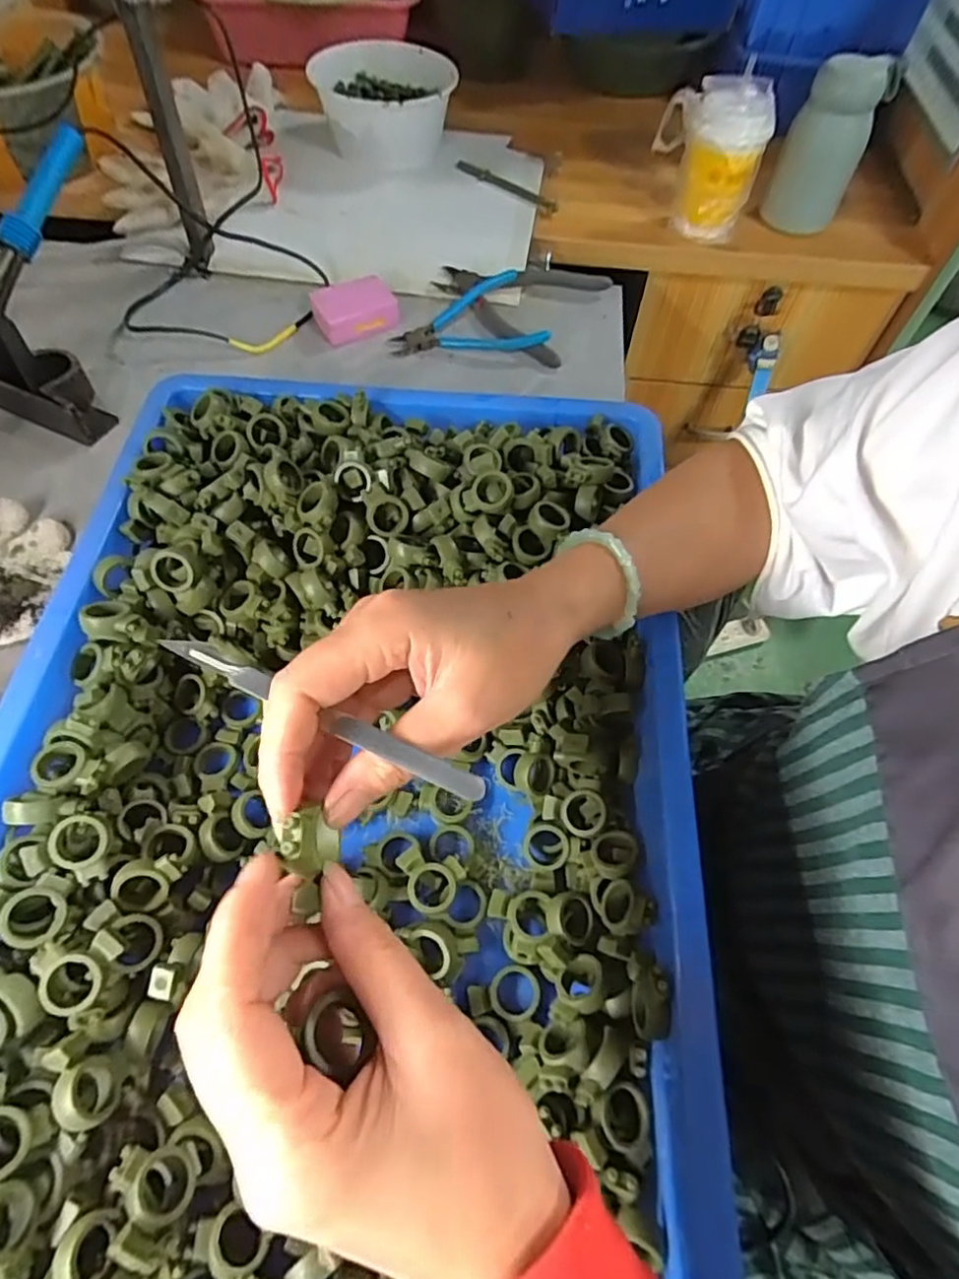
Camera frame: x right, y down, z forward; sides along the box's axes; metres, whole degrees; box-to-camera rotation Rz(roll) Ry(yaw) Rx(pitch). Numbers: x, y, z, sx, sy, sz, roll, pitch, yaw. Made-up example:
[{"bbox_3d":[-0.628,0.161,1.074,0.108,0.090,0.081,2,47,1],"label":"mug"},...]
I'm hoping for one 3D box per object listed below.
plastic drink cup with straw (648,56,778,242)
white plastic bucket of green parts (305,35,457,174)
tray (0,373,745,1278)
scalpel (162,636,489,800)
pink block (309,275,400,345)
[{"bbox_3d":[0.242,-0.516,0.670,0.107,0.134,0.085,14,60,5],"label":"plastic drink cup with straw"},{"bbox_3d":[-0.121,-0.663,0.777,0.173,0.076,0.183,1,60,-2],"label":"white plastic bucket of green parts"},{"bbox_3d":[-0.074,0.072,0.355,0.379,0.081,0.559,4,59,0],"label":"tray"},{"bbox_3d":[-0.060,0.028,0.234,0.134,0.005,0.010,23,61,9],"label":"scalpel"},{"bbox_3d":[-0.122,-0.331,0.629,0.080,0.031,0.061,-21,63,-14],"label":"pink block"}]

